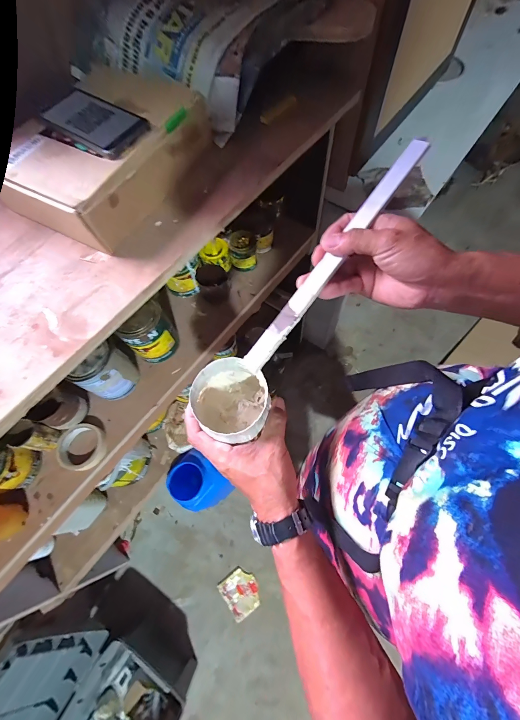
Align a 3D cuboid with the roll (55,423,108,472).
[{"bbox_3d":[-0.372,0.180,0.607,0.098,0.029,0.090,-1,64,1],"label":"roll"}]

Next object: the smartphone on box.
[{"bbox_3d":[-0.231,-0.332,0.405,0.158,0.016,0.076,33,70,16],"label":"smartphone on box"}]

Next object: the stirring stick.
[{"bbox_3d":[0.078,-0.108,0.310,0.022,0.007,0.293,38,92,18],"label":"stirring stick"}]

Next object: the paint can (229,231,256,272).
[{"bbox_3d":[-0.044,-0.285,0.767,0.070,0.069,0.077,-1,64,1],"label":"paint can"}]

